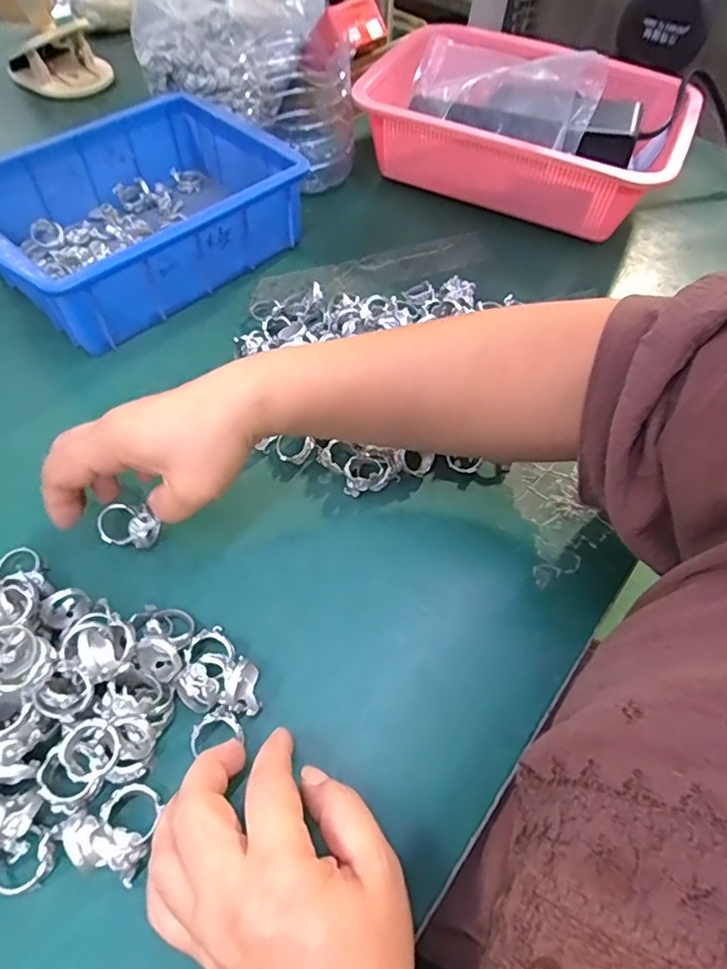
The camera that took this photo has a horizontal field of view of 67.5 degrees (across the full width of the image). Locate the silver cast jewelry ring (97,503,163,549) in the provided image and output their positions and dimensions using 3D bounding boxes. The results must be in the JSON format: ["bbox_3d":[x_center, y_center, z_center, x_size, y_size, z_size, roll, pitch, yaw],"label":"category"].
[{"bbox_3d":[-0.140,0.025,0.325,0.039,0.020,0.022,20,59,12],"label":"silver cast jewelry ring"}]

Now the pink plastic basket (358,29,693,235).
[{"bbox_3d":[0.161,-0.363,0.550,0.301,0.099,0.206,22,60,13],"label":"pink plastic basket"}]

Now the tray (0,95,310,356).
[{"bbox_3d":[-0.190,-0.229,0.466,0.243,0.078,0.174,-39,66,-23],"label":"tray"}]

